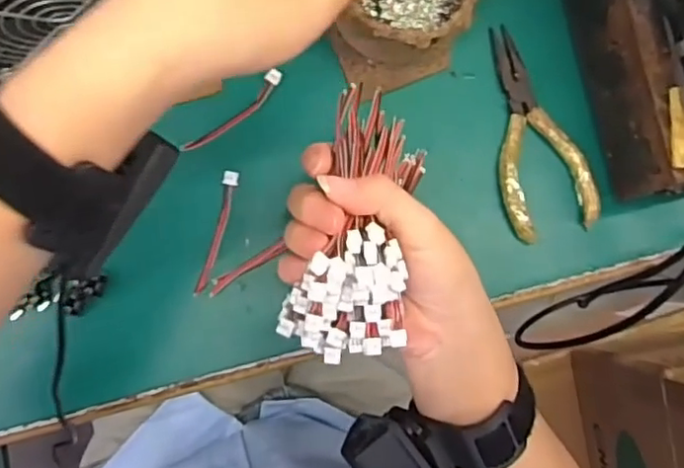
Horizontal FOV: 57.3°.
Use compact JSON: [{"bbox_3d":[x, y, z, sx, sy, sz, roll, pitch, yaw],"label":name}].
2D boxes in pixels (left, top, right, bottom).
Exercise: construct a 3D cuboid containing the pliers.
[{"bbox_3d":[0.118,-0.063,0.382,0.054,0.012,0.129,-10,86,-4],"label":"pliers"}]

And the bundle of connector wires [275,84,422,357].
[{"bbox_3d":[0.008,-0.008,0.298,0.055,0.041,0.129,9,73,-3],"label":"bundle of connector wires"}]

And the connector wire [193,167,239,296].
[{"bbox_3d":[-0.074,-0.001,0.374,0.009,0.004,0.076,14,91,-16],"label":"connector wire"}]

